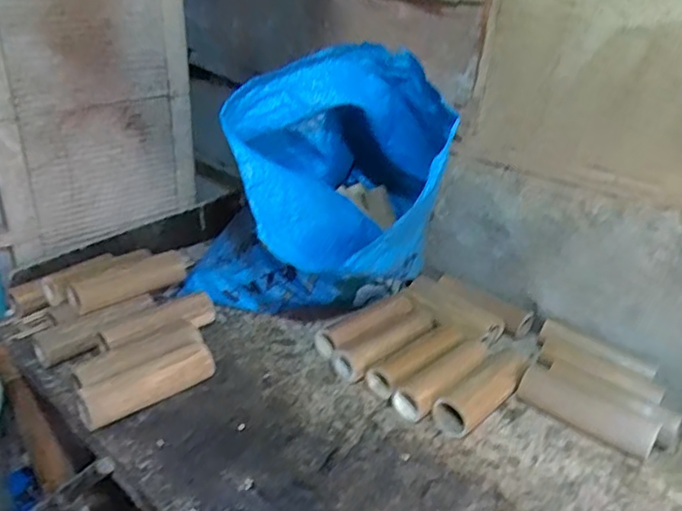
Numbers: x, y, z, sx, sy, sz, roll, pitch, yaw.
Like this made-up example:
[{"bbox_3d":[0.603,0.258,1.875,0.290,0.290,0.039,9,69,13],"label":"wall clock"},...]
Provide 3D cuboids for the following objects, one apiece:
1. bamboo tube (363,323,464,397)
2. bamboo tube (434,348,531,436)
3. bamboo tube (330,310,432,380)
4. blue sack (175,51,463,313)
[{"bbox_3d":[0.124,0.165,0.898,0.187,0.050,0.058,-19,34,-40],"label":"bamboo tube"},{"bbox_3d":[0.214,0.196,0.837,0.061,0.055,0.189,24,32,36],"label":"bamboo tube"},{"bbox_3d":[0.075,0.146,0.916,0.189,0.054,0.062,-18,33,-38],"label":"bamboo tube"},{"bbox_3d":[-0.027,-0.098,0.910,0.367,0.428,0.359,-6,27,-20],"label":"blue sack"}]

